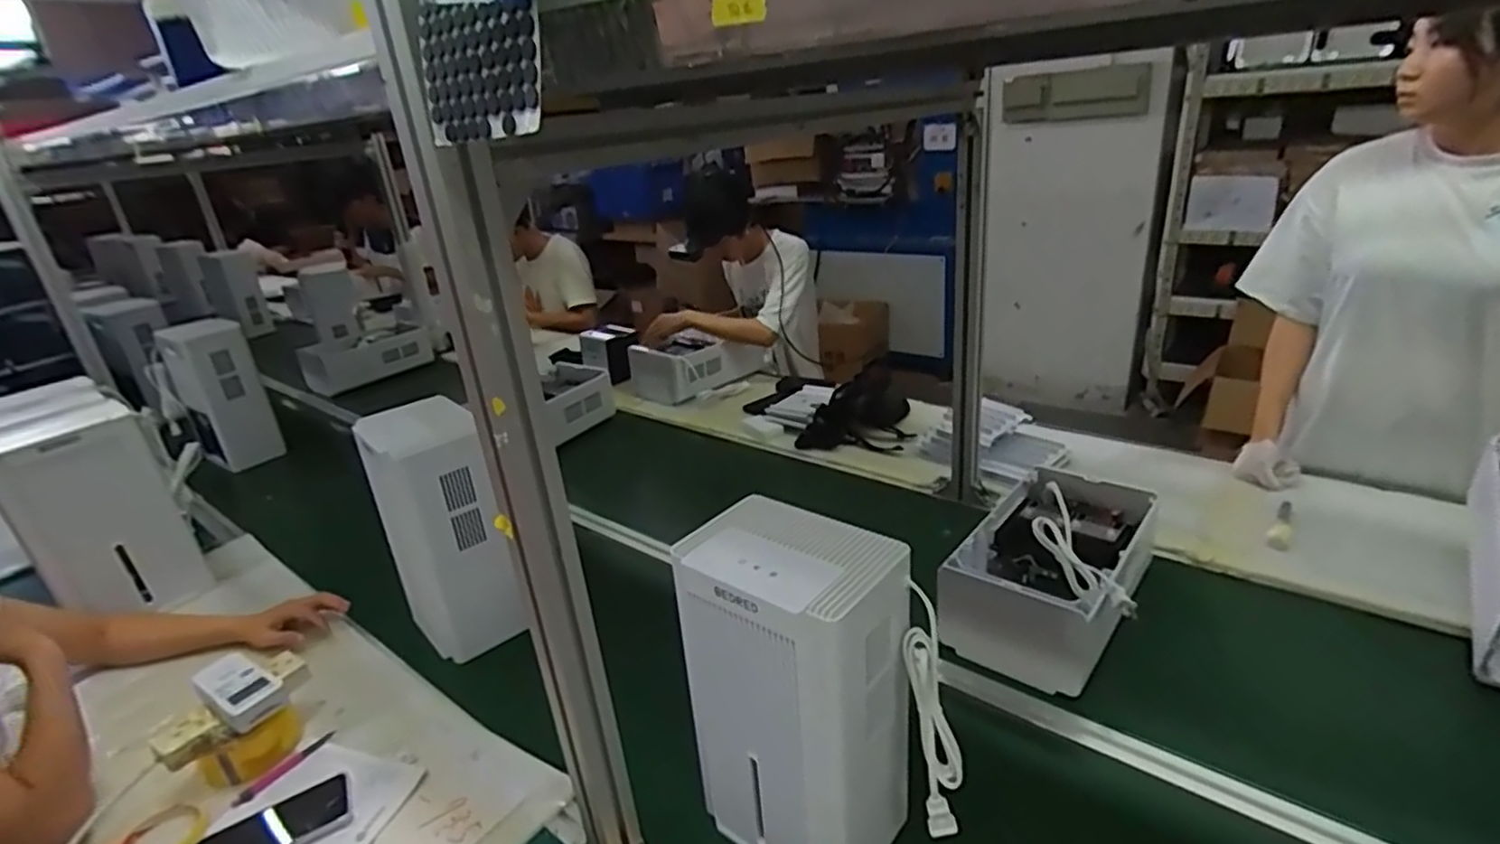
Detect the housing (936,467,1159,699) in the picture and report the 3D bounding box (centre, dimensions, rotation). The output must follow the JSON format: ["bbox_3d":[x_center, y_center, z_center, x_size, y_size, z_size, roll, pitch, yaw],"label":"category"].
[{"bbox_3d":[0.449,0.218,1.039,0.216,0.139,0.354,12,30,37],"label":"housing"}]

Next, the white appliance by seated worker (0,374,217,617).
[{"bbox_3d":[-1.241,0.139,1.333,0.474,0.334,0.211,13,31,38],"label":"white appliance by seated worker"}]

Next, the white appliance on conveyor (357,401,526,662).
[{"bbox_3d":[-0.472,0.163,1.086,0.151,0.346,0.208,-22,28,-31],"label":"white appliance on conveyor"}]

